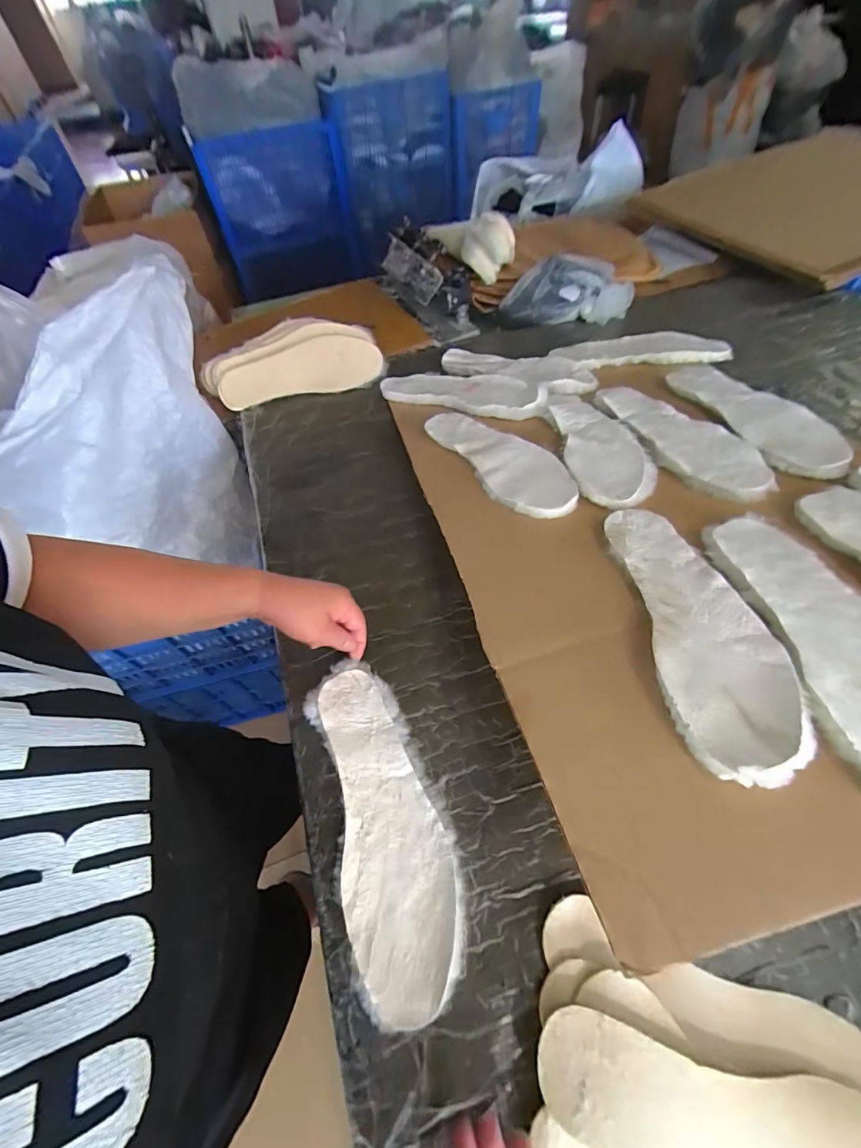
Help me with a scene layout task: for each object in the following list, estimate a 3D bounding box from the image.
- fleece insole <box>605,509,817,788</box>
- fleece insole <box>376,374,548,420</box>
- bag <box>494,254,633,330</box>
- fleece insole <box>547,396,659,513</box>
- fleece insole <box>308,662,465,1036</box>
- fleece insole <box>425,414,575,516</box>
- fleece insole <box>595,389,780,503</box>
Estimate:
[{"bbox_3d":[0.234,0.037,0.386,0.093,0.016,0.275,-6,46,8],"label":"fleece insole"},{"bbox_3d":[0.049,-0.304,0.721,0.283,0.016,0.092,15,64,22],"label":"fleece insole"},{"bbox_3d":[0.266,-0.549,0.857,0.246,0.095,0.106,-3,56,4],"label":"bag"},{"bbox_3d":[0.222,-0.181,0.588,0.096,0.016,0.268,-8,49,5],"label":"fleece insole"},{"bbox_3d":[-0.044,0.216,0.404,0.098,0.017,0.285,-18,57,-6],"label":"fleece insole"},{"bbox_3d":[0.094,-0.160,0.593,0.096,0.018,0.271,-32,50,-6],"label":"fleece insole"},{"bbox_3d":[0.321,-0.180,0.562,0.097,0.013,0.270,-18,48,0],"label":"fleece insole"}]

